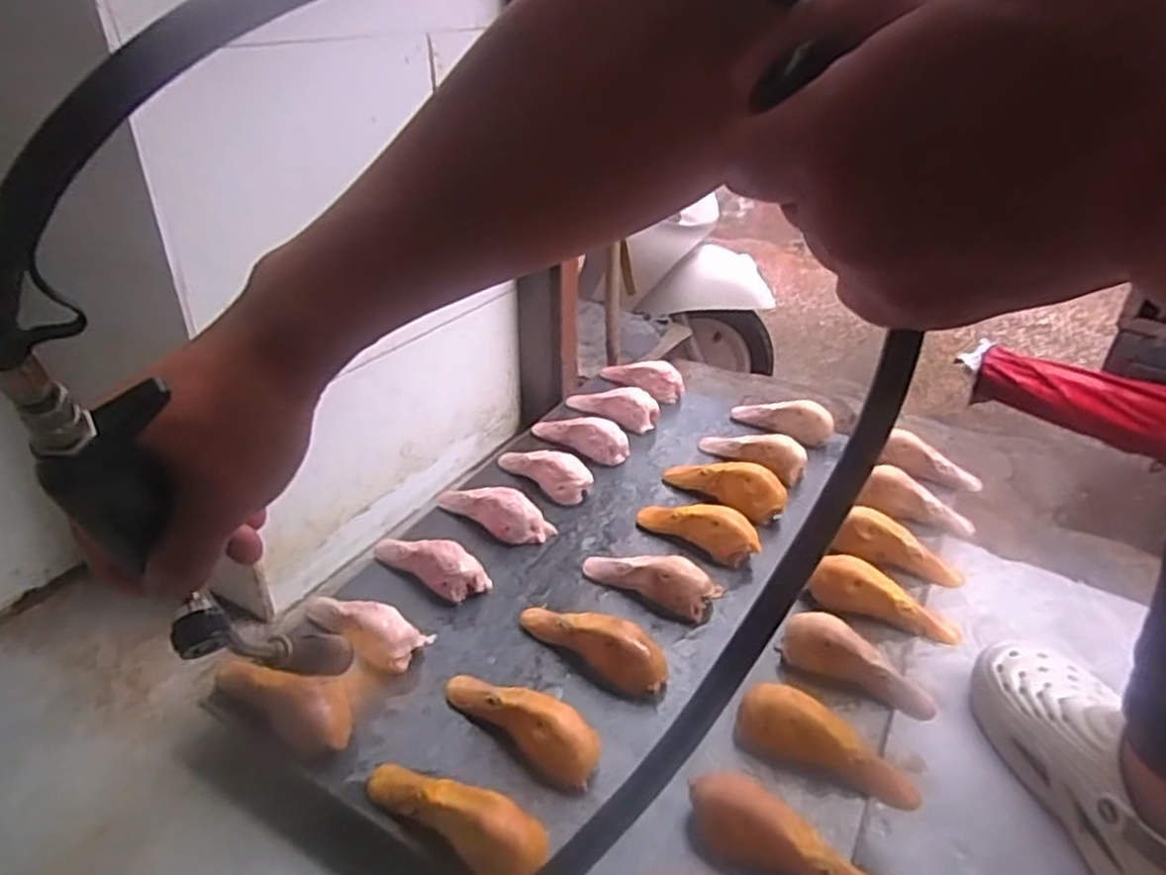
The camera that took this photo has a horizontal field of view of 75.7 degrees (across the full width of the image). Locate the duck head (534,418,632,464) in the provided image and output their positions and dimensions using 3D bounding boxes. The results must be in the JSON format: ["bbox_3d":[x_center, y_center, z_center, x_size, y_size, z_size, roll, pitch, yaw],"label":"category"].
[{"bbox_3d":[-0.007,-0.002,0.938,0.132,0.052,0.026,18,36,25],"label":"duck head"}]

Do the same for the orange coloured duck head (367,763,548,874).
[{"bbox_3d":[-0.092,0.257,0.529,0.154,0.043,0.047,17,36,25],"label":"orange coloured duck head"}]

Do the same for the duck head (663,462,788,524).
[{"bbox_3d":[0.156,0.051,0.839,0.141,0.047,0.030,20,37,28],"label":"duck head"}]

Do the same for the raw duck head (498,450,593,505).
[{"bbox_3d":[-0.046,0.035,0.887,0.045,0.045,0.130,-28,42,-37],"label":"raw duck head"}]

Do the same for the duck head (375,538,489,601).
[{"bbox_3d":[-0.151,0.122,0.745,0.116,0.048,0.040,21,38,29],"label":"duck head"}]

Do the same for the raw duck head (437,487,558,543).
[{"bbox_3d":[-0.099,0.081,0.812,0.135,0.052,0.035,12,34,18],"label":"raw duck head"}]

